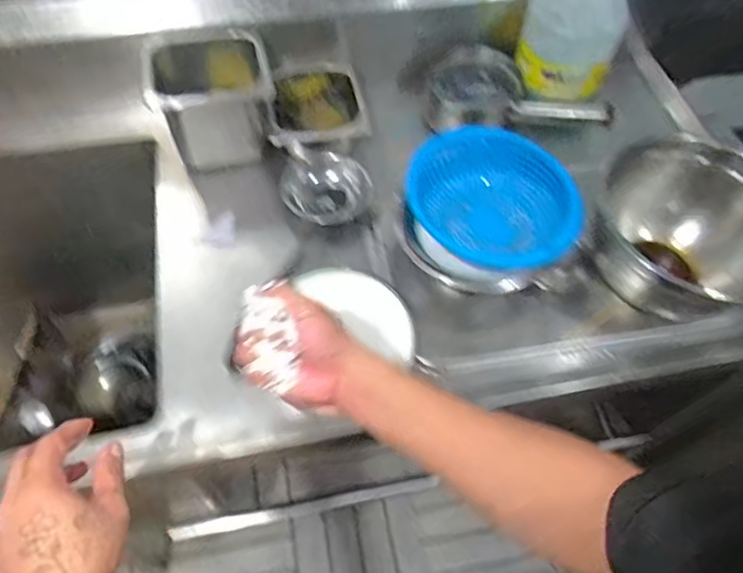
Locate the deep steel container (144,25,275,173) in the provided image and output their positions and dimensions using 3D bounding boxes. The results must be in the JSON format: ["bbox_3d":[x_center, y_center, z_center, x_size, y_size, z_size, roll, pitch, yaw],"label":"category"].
[{"bbox_3d":[-0.245,-0.302,0.895,0.169,0.142,0.175,-9,58,-7],"label":"deep steel container"}]

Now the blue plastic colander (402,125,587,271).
[{"bbox_3d":[0.166,-0.123,0.782,0.242,0.095,0.190,19,83,15],"label":"blue plastic colander"}]

